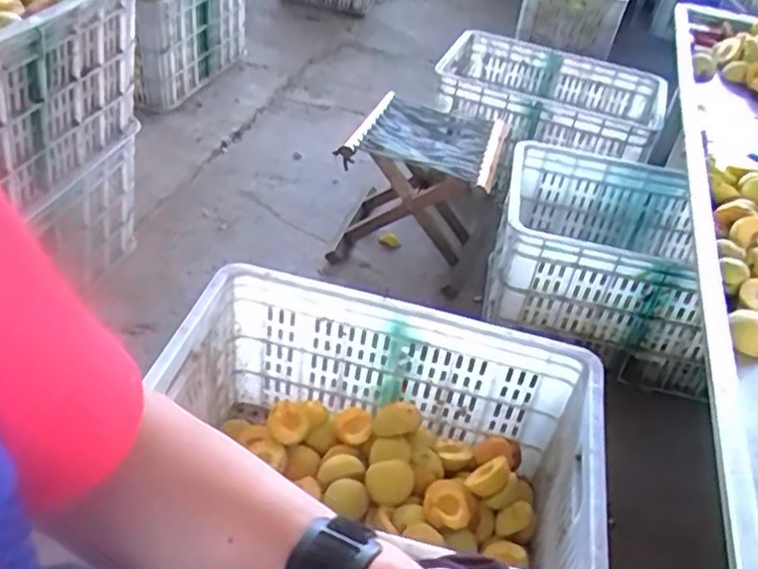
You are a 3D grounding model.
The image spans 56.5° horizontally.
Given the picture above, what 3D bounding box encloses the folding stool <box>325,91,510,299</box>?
[{"bbox_3d":[0.088,-0.189,1.462,0.283,0.265,0.295,17,39,11],"label":"folding stool"}]

